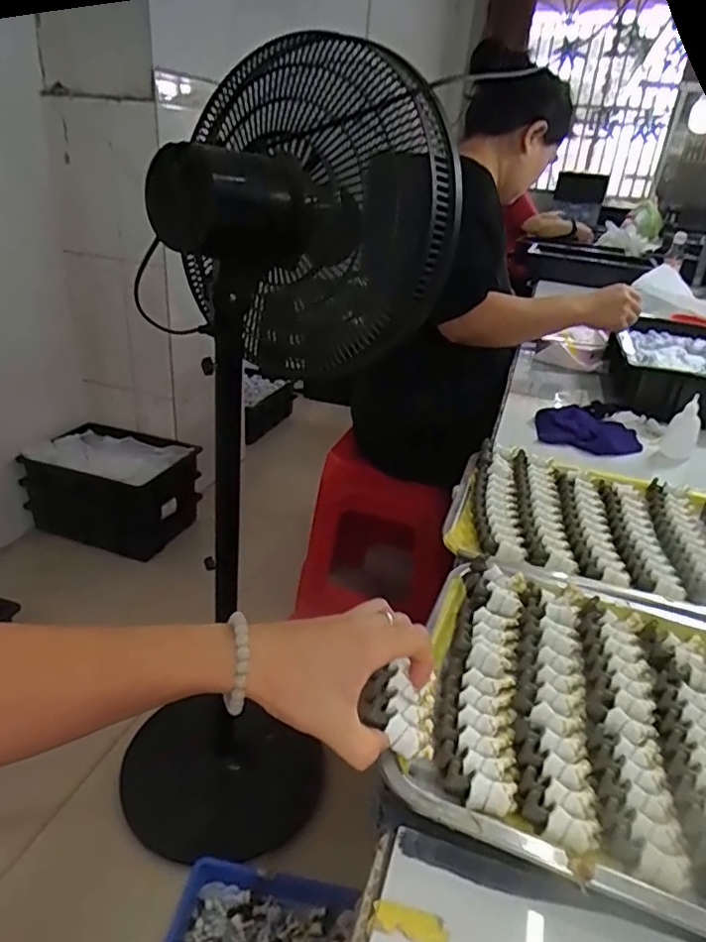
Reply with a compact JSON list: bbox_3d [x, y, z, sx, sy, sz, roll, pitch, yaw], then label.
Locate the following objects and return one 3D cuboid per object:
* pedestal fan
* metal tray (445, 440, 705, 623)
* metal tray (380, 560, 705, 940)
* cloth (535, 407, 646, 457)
[{"bbox_3d":[-0.129,0.051,0.934,0.385,1.188,0.376,12,28,13],"label":"pedestal fan"},{"bbox_3d":[0.284,0.061,0.640,0.340,0.026,0.258,12,28,13],"label":"metal tray"},{"bbox_3d":[0.220,0.176,0.413,0.346,0.030,0.266,15,28,18],"label":"metal tray"},{"bbox_3d":[0.364,-0.064,0.929,0.153,0.030,0.112,12,28,13],"label":"cloth"}]

